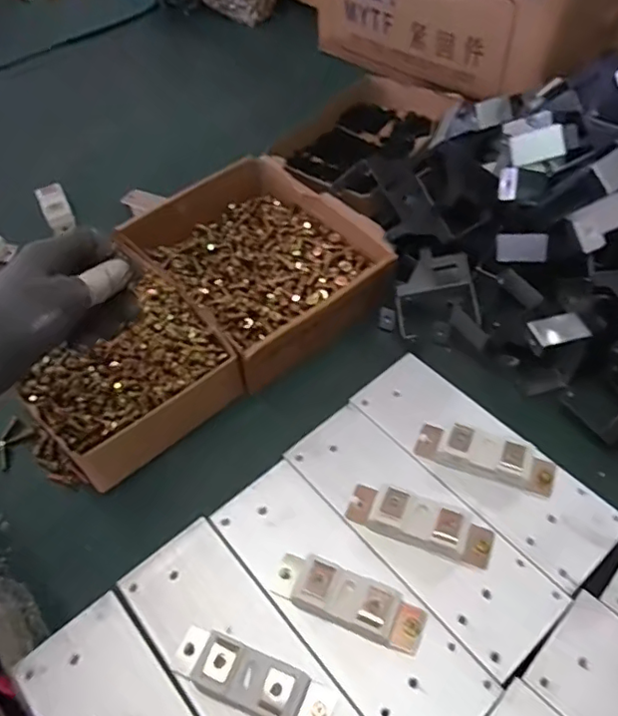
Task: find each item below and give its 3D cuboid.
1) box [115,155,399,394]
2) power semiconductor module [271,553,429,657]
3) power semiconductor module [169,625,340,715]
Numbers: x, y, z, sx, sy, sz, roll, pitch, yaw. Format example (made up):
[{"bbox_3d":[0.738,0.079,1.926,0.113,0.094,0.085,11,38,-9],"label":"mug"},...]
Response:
[{"bbox_3d":[-0.049,-0.097,0.551,0.181,0.049,0.223,-35,57,-21],"label":"box"},{"bbox_3d":[0.022,0.140,0.334,0.089,0.019,0.030,17,55,17],"label":"power semiconductor module"},{"bbox_3d":[-0.032,0.173,0.312,0.092,0.020,0.028,17,55,17],"label":"power semiconductor module"}]

